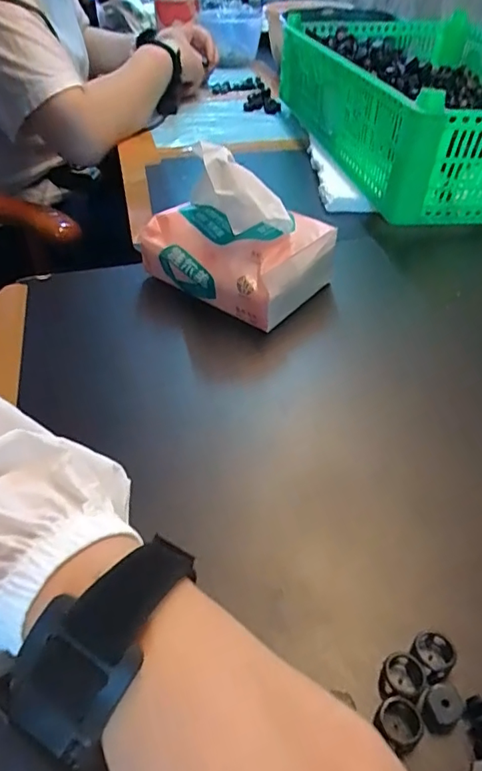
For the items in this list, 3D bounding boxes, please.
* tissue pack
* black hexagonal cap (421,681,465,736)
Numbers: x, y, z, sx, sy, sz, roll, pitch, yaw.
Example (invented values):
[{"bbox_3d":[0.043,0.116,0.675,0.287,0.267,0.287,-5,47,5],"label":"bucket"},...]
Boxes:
[{"bbox_3d":[-0.005,-0.126,0.402,0.131,0.097,0.089,26,49,25],"label":"tissue pack"},{"bbox_3d":[0.081,0.132,0.206,0.015,0.018,0.015,-26,49,-25],"label":"black hexagonal cap"}]

